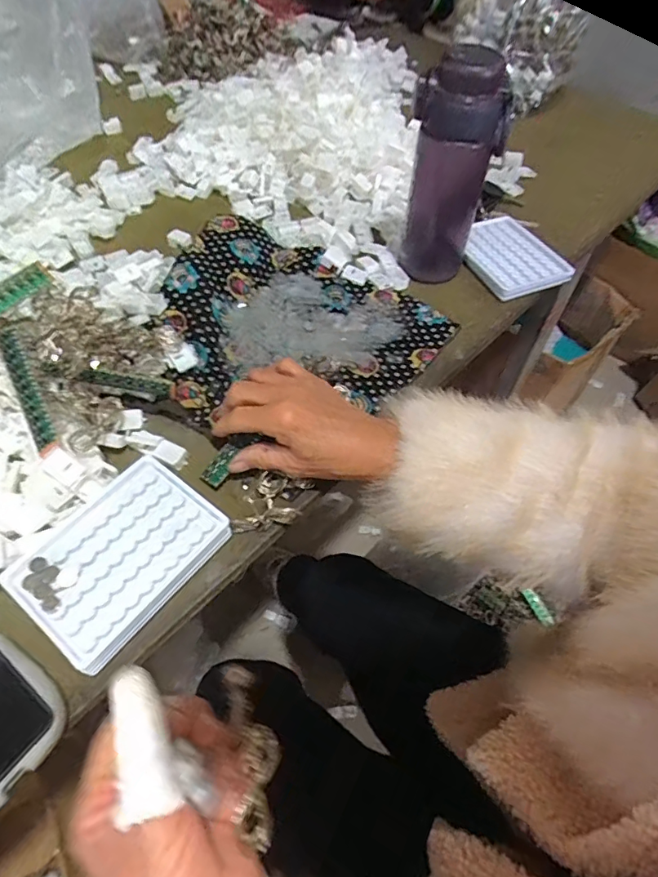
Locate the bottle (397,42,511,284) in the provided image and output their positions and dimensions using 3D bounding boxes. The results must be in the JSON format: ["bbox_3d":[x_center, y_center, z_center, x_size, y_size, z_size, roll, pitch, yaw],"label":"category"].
[{"bbox_3d":[0.123,-0.271,0.495,0.090,0.193,0.082,16,57,9],"label":"bottle"}]

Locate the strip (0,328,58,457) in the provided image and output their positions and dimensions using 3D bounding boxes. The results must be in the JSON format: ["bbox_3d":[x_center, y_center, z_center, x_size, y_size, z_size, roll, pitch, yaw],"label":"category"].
[{"bbox_3d":[-0.239,-0.040,0.384,0.017,0.013,0.109,-24,77,-17],"label":"strip"}]

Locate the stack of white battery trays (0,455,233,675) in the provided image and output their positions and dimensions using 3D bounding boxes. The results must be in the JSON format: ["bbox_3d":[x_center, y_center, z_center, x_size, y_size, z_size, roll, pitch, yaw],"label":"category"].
[{"bbox_3d":[-0.152,0.083,0.355,0.105,0.025,0.129,34,62,19],"label":"stack of white battery trays"}]

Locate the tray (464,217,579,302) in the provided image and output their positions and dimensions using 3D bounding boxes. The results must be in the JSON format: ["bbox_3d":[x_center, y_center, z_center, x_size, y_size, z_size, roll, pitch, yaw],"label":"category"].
[{"bbox_3d":[0.211,-0.220,0.571,0.092,0.019,0.138,-17,58,-12],"label":"tray"}]

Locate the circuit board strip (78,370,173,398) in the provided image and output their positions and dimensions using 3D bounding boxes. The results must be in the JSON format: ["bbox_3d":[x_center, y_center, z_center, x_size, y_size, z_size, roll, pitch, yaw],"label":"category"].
[{"bbox_3d":[-0.177,-0.050,0.424,0.074,0.018,0.007,8,55,-12],"label":"circuit board strip"}]

